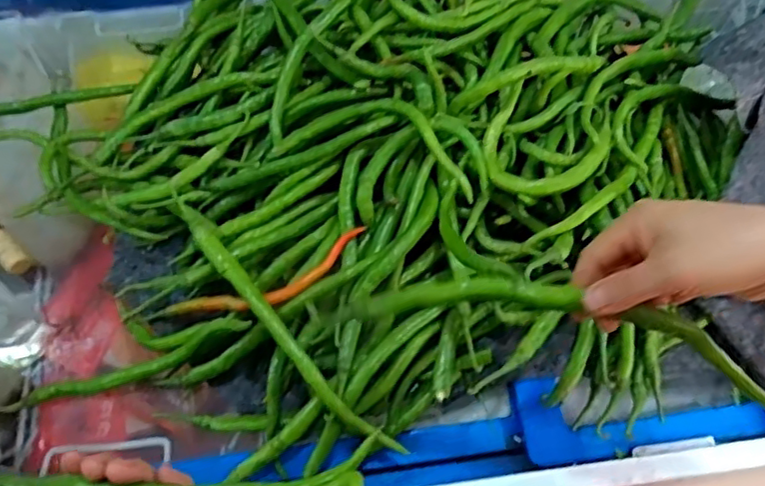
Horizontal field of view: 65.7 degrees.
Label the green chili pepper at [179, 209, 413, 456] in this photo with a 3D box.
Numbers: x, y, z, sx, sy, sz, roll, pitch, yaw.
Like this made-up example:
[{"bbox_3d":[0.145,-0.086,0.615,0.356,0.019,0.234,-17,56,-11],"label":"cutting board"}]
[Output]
[{"bbox_3d":[-0.093,0.080,0.544,0.029,0.070,0.295,-40,71,-17],"label":"green chili pepper"}]

